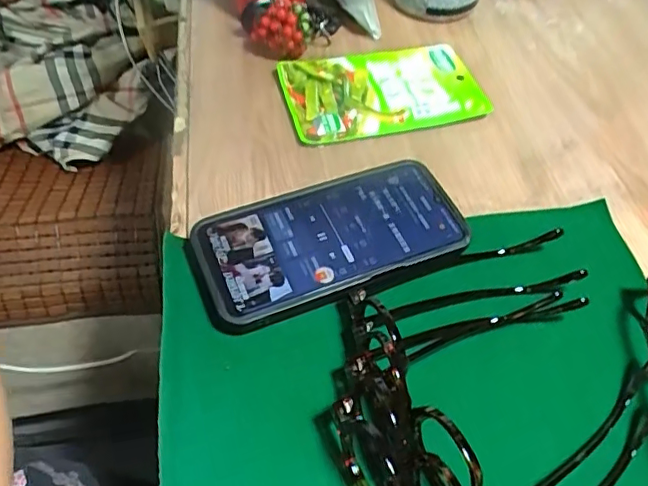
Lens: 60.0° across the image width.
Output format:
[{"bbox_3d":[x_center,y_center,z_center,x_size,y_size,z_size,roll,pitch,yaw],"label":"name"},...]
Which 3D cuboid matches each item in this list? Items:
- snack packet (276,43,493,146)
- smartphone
[{"bbox_3d":[0.046,-0.131,0.472,0.162,0.011,0.109,-10,54,-12],"label":"snack packet"},{"bbox_3d":[0.006,-0.002,0.354,0.167,0.017,0.081,-18,56,-17],"label":"smartphone"}]

